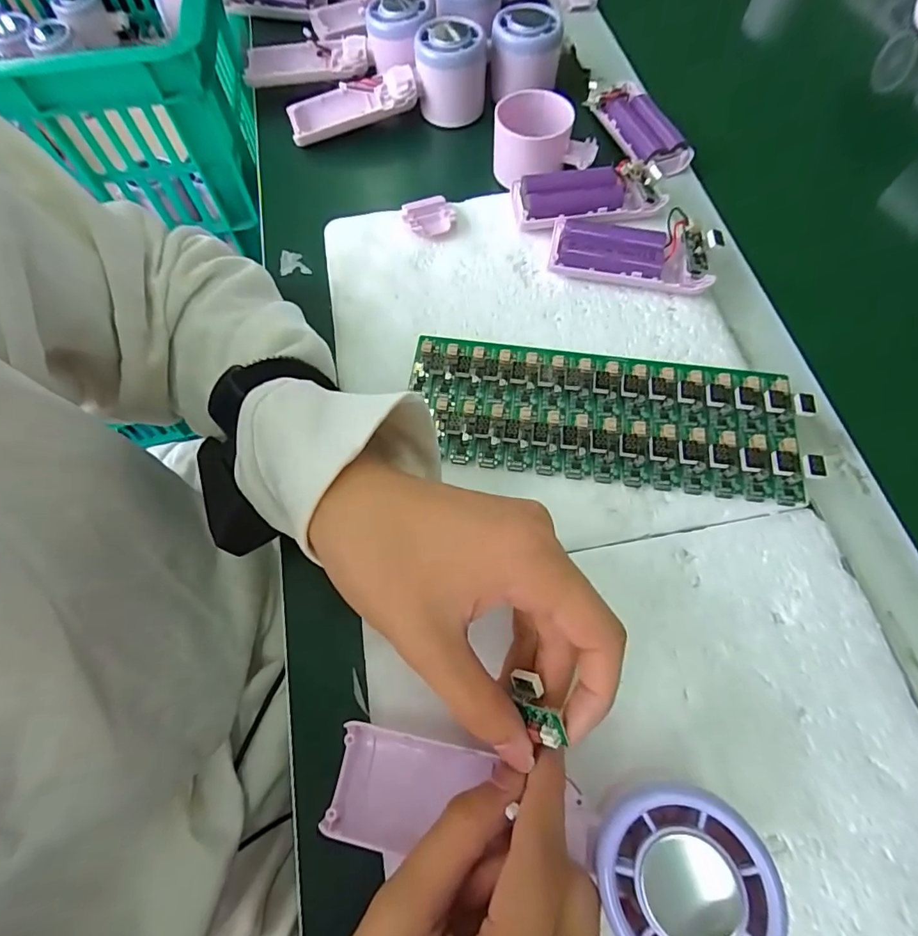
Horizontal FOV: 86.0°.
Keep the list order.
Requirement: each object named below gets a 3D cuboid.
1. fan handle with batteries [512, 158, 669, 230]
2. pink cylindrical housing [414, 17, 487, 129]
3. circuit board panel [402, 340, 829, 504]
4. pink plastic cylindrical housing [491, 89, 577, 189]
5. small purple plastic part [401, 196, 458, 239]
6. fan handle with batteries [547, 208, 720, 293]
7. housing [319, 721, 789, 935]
[{"bbox_3d":[0.091,-0.190,0.346,0.100,0.024,0.041,-8,67,0],"label":"fan handle with batteries"},{"bbox_3d":[-0.008,-0.326,0.406,0.056,0.056,0.053,-4,66,-1],"label":"pink cylindrical housing"},{"bbox_3d":[0.081,-0.031,0.282,0.217,0.017,0.081,6,67,6],"label":"circuit board panel"},{"bbox_3d":[0.054,-0.250,0.374,0.055,0.043,0.049,0,66,1],"label":"pink plastic cylindrical housing"},{"bbox_3d":[-0.020,-0.178,0.350,0.034,0.010,0.030,-18,67,-7],"label":"small purple plastic part"},{"bbox_3d":[0.113,-0.141,0.322,0.103,0.027,0.042,10,68,8],"label":"fan handle with batteries"},{"bbox_3d":[0.024,0.138,0.185,0.161,0.032,0.052,-5,64,30],"label":"housing"}]

